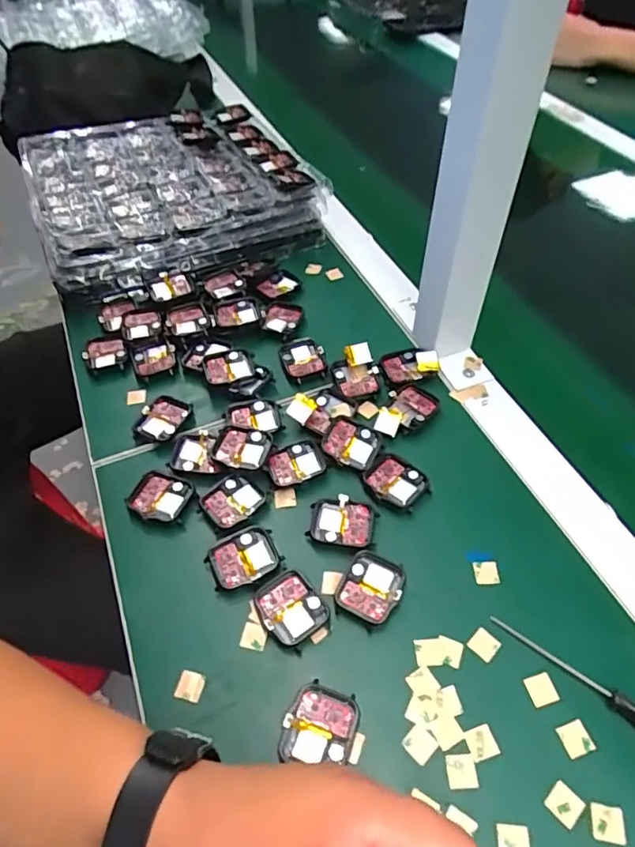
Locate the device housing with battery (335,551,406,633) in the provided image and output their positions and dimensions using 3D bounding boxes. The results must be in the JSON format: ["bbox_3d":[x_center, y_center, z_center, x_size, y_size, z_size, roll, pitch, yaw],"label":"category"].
[{"bbox_3d":[0.035,0.106,0.351,0.036,0.009,0.044,22,55,18],"label":"device housing with battery"}]

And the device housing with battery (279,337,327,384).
[{"bbox_3d":[-0.013,-0.058,0.482,0.036,0.008,0.047,-13,52,-9],"label":"device housing with battery"}]

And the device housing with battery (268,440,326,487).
[{"bbox_3d":[-0.016,0.032,0.414,0.043,0.006,0.034,-21,53,-15],"label":"device housing with battery"}]

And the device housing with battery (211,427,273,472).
[{"bbox_3d":[-0.058,0.020,0.417,0.043,0.012,0.037,8,52,8],"label":"device housing with battery"}]

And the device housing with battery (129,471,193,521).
[{"bbox_3d":[-0.116,0.055,0.402,0.043,0.011,0.034,15,53,13],"label":"device housing with battery"}]

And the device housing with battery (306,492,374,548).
[{"bbox_3d":[0.018,0.069,0.381,0.046,0.007,0.035,5,51,6],"label":"device housing with battery"}]

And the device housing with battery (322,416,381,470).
[{"bbox_3d":[0.026,0.014,0.421,0.041,0.008,0.037,15,53,13],"label":"device housing with battery"}]

